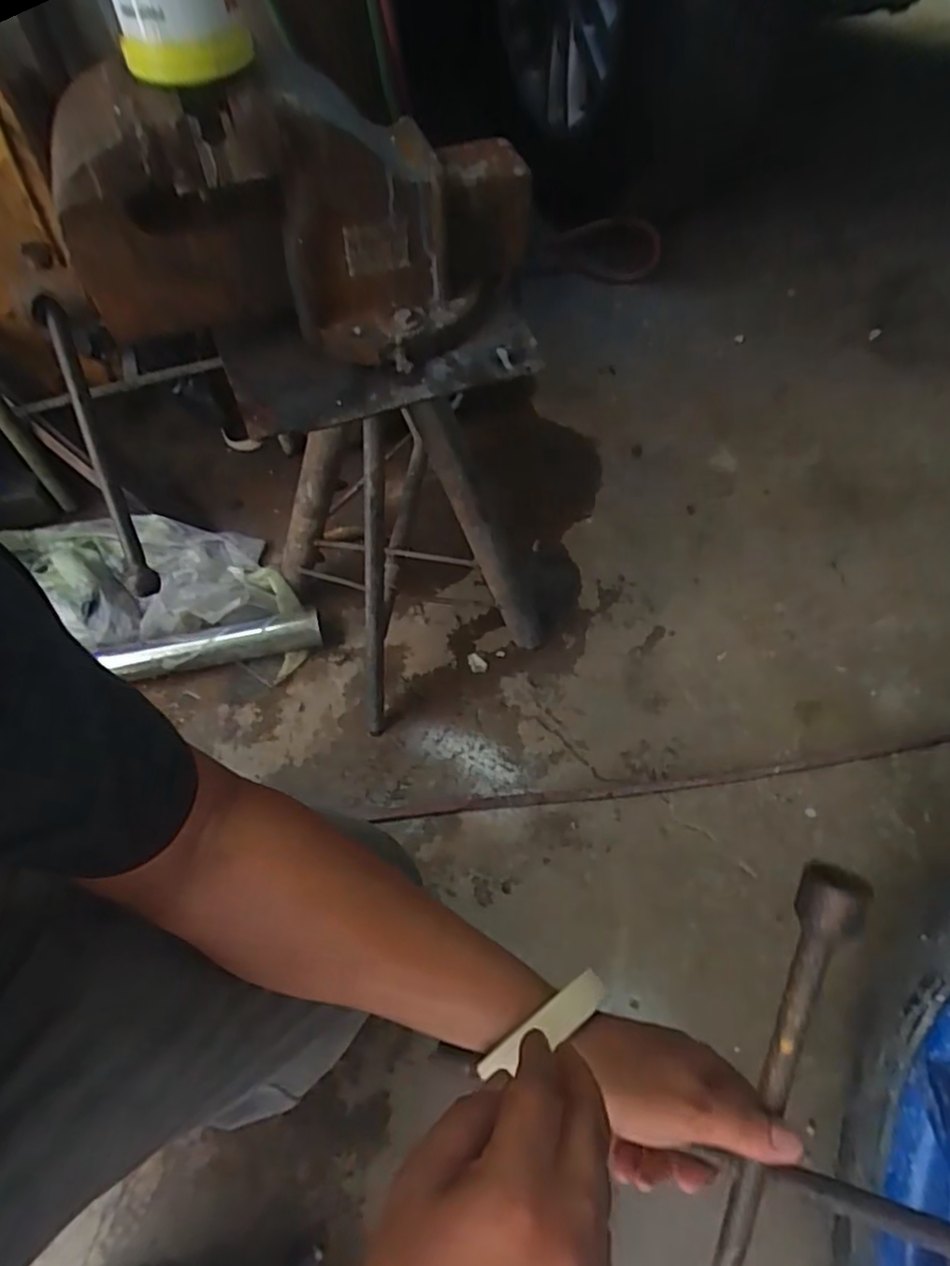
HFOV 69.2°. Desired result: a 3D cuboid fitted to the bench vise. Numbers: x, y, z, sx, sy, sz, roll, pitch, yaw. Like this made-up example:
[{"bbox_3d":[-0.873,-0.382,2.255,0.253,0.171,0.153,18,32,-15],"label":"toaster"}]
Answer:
[{"bbox_3d":[-0.126,-0.303,0.544,0.350,0.202,0.151,-15,57,-8],"label":"bench vise"}]

